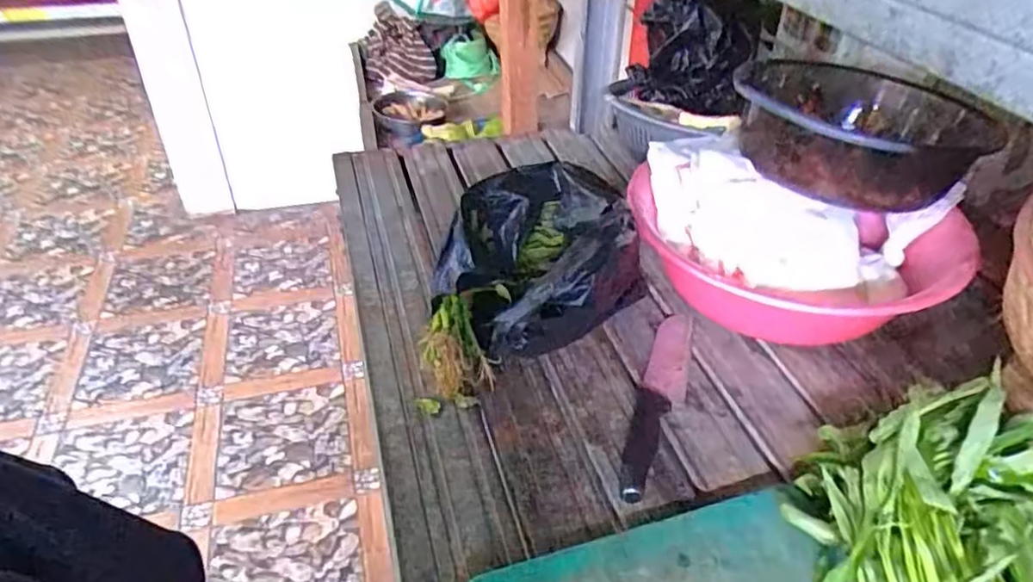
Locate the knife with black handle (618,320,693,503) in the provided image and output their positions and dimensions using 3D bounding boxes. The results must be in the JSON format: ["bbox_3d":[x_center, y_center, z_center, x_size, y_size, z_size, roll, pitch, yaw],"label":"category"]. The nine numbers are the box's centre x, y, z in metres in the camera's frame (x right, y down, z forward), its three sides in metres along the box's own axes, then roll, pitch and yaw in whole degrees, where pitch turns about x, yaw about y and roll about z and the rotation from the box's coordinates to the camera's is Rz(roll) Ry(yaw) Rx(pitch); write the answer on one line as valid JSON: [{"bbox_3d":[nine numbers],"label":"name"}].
[{"bbox_3d":[0.141,0.102,0.668,0.043,0.021,0.263,11,38,13],"label":"knife with black handle"}]

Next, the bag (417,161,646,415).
[{"bbox_3d":[0.021,-0.015,0.707,0.201,0.154,0.258,5,38,6],"label":"bag"}]

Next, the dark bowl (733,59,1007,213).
[{"bbox_3d":[0.388,-0.187,0.788,0.264,0.099,0.249,0,37,0],"label":"dark bowl"}]

